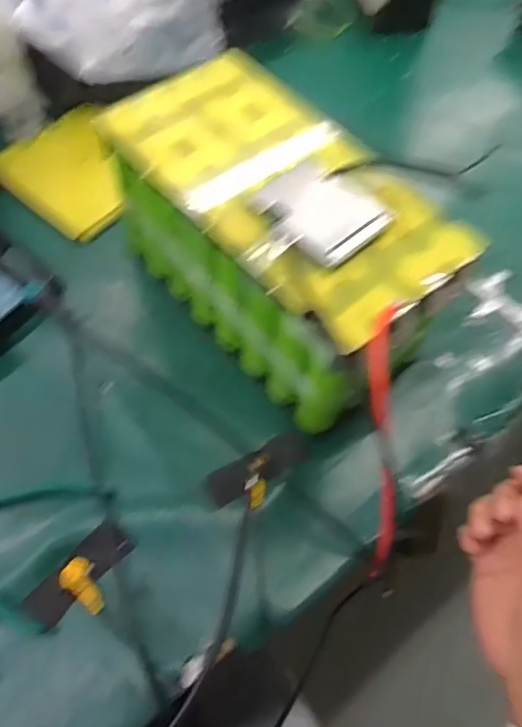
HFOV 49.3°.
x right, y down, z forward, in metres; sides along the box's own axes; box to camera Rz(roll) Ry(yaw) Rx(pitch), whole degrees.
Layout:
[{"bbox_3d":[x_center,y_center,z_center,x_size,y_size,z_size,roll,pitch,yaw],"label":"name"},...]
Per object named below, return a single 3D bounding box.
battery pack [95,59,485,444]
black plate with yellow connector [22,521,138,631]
[{"bbox_3d":[0.013,-0.100,0.465,0.142,0.157,0.280,-36,70,-20],"label":"battery pack"},{"bbox_3d":[-0.127,0.157,0.411,0.044,0.014,0.082,40,66,16],"label":"black plate with yellow connector"}]

